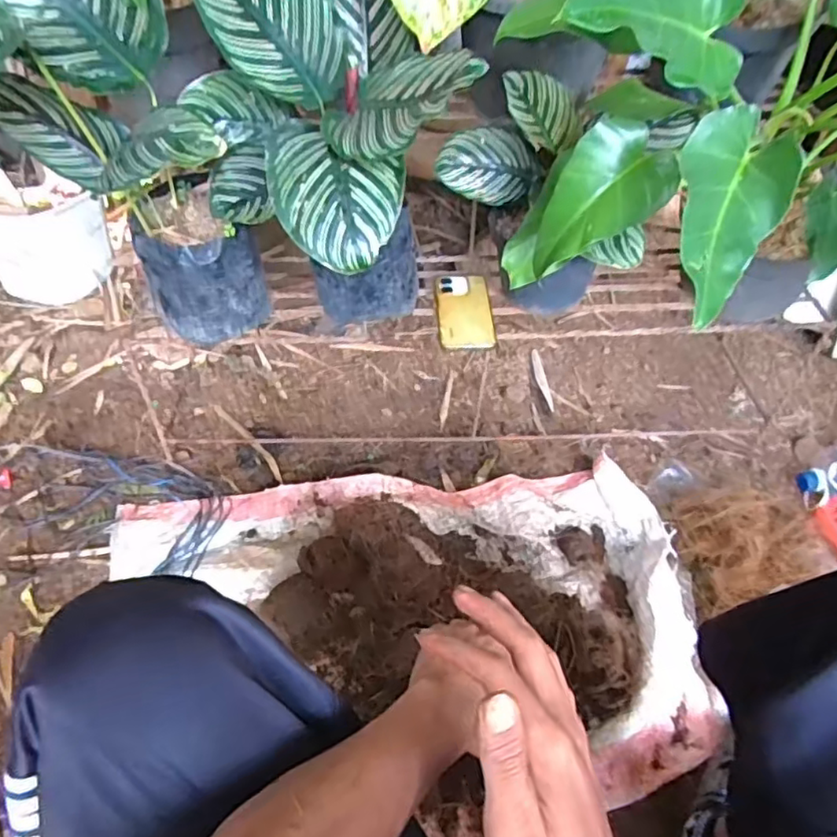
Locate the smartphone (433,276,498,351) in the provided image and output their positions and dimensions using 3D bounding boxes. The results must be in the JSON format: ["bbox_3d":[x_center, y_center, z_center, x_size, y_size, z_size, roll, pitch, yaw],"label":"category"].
[{"bbox_3d":[0.066,-0.158,0.908,0.077,0.010,0.171,-6,48,1],"label":"smartphone"}]

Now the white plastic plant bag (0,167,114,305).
[{"bbox_3d":[-0.820,-0.387,1.362,0.262,0.220,0.187,-22,50,-26],"label":"white plastic plant bag"}]

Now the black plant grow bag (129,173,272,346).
[{"bbox_3d":[-0.273,-0.196,0.814,0.150,0.175,0.132,-10,46,-16],"label":"black plant grow bag"}]

